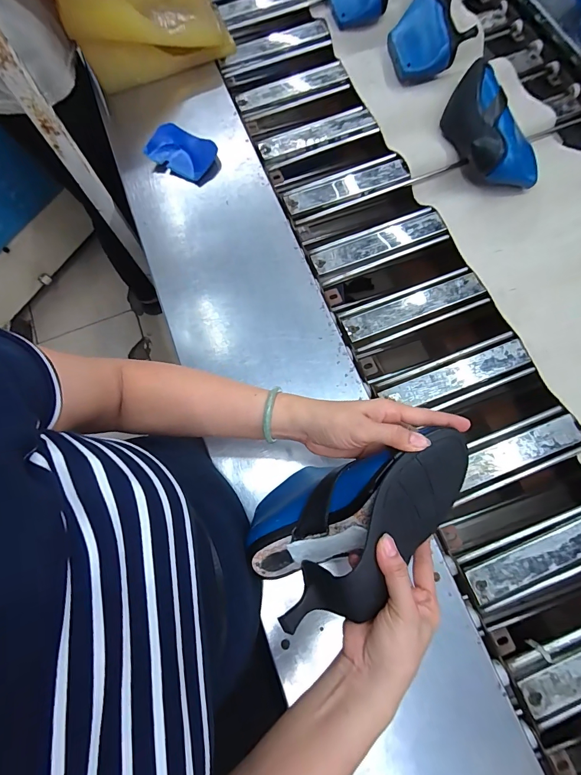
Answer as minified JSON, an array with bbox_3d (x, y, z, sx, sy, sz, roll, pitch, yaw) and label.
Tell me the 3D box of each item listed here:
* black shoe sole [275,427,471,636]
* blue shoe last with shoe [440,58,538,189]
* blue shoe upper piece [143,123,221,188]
[{"bbox_3d":[0.086,0.139,0.331,0.069,0.047,0.228,41,88,13],"label":"black shoe sole"},{"bbox_3d":[0.355,-0.468,0.642,0.122,0.083,0.258,-4,73,0],"label":"blue shoe last with shoe"},{"bbox_3d":[-0.186,-0.409,0.628,0.124,0.023,0.087,21,75,8],"label":"blue shoe upper piece"}]

